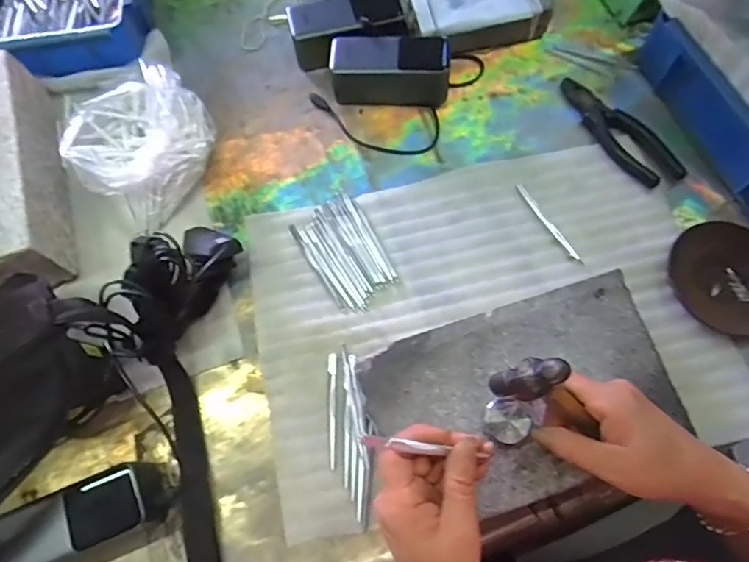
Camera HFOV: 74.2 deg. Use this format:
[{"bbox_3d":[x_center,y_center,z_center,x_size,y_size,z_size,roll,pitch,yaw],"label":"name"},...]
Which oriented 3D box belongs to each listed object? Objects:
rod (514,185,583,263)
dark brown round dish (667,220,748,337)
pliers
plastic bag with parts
[{"bbox_3d":[0.180,-0.060,0.514,0.008,0.008,0.105,-28,72,-9],"label":"rod"},{"bbox_3d":[0.341,-0.003,0.474,0.100,0.023,0.108,0,70,1],"label":"dark brown round dish"},{"bbox_3d":[0.267,-0.169,0.544,0.057,0.016,0.161,-27,72,-8],"label":"pliers"},{"bbox_3d":[-0.246,-0.150,0.521,0.135,0.065,0.145,36,75,13],"label":"plastic bag with parts"}]

